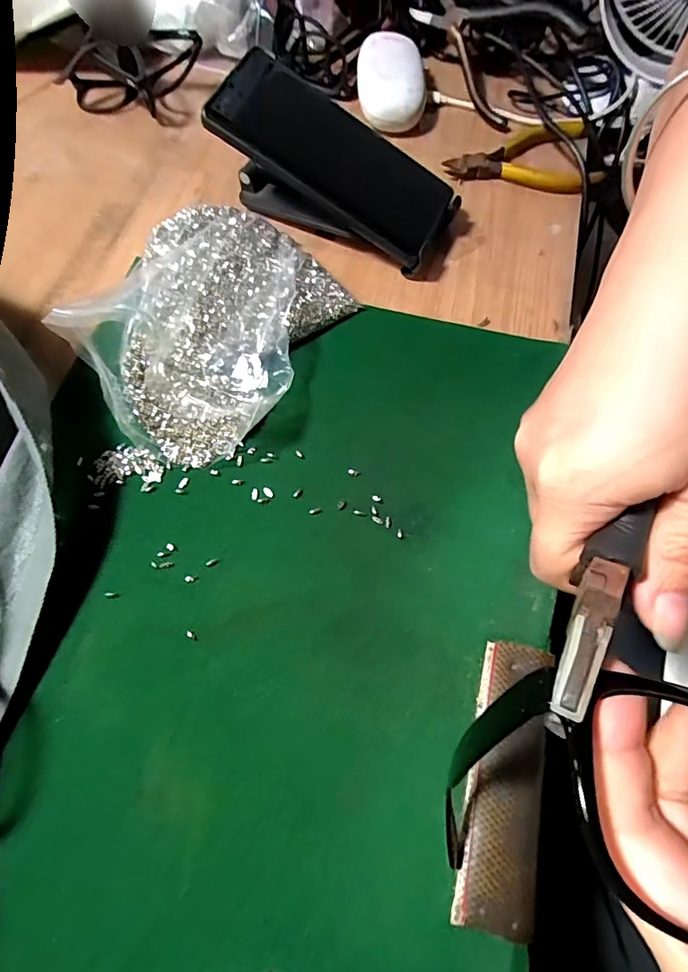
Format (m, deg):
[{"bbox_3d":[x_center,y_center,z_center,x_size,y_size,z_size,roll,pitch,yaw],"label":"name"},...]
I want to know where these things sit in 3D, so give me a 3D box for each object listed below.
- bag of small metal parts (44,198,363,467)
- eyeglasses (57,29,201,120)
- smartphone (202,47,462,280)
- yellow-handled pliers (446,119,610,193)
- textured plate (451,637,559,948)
[{"bbox_3d":[-0.083,-0.102,0.316,0.128,0.039,0.166,38,72,14],"label":"bag of small metal parts"},{"bbox_3d":[-0.178,-0.344,0.414,0.131,0.046,0.063,7,66,18],"label":"eyeglasses"},{"bbox_3d":[-0.001,-0.214,0.342,0.151,0.072,0.076,22,68,8],"label":"smartphone"},{"bbox_3d":[0.142,-0.267,0.398,0.115,0.013,0.071,7,67,2],"label":"yellow-handled pliers"},{"bbox_3d":[0.076,0.135,0.233,0.034,0.007,0.118,12,67,5],"label":"textured plate"}]

